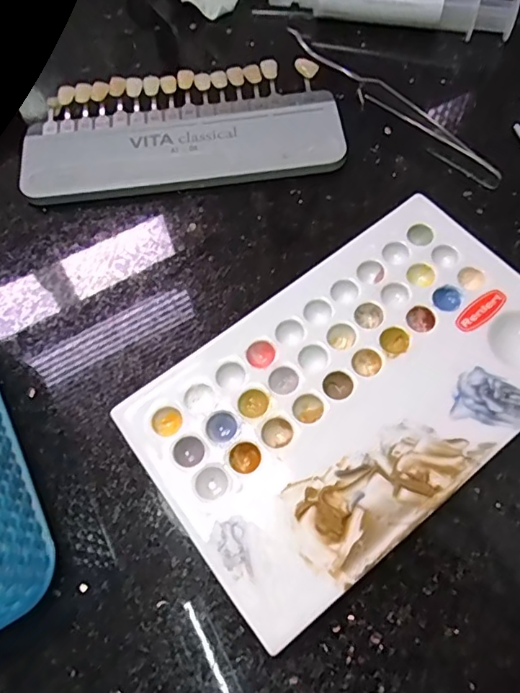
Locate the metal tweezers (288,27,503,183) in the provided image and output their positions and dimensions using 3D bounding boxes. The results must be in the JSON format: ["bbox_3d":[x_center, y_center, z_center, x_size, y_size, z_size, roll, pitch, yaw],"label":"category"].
[{"bbox_3d":[0.060,-0.116,0.248,0.011,0.010,0.130,-40,70,-15],"label":"metal tweezers"}]

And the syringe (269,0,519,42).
[{"bbox_3d":[0.068,-0.180,0.272,0.125,0.015,0.017,11,66,6],"label":"syringe"}]

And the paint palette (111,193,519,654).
[{"bbox_3d":[0.035,0.013,0.188,0.152,0.013,0.096,-36,69,-14],"label":"paint palette"}]

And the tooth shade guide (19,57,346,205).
[{"bbox_3d":[-0.037,-0.104,0.249,0.144,0.008,0.068,-6,65,-1],"label":"tooth shade guide"}]

